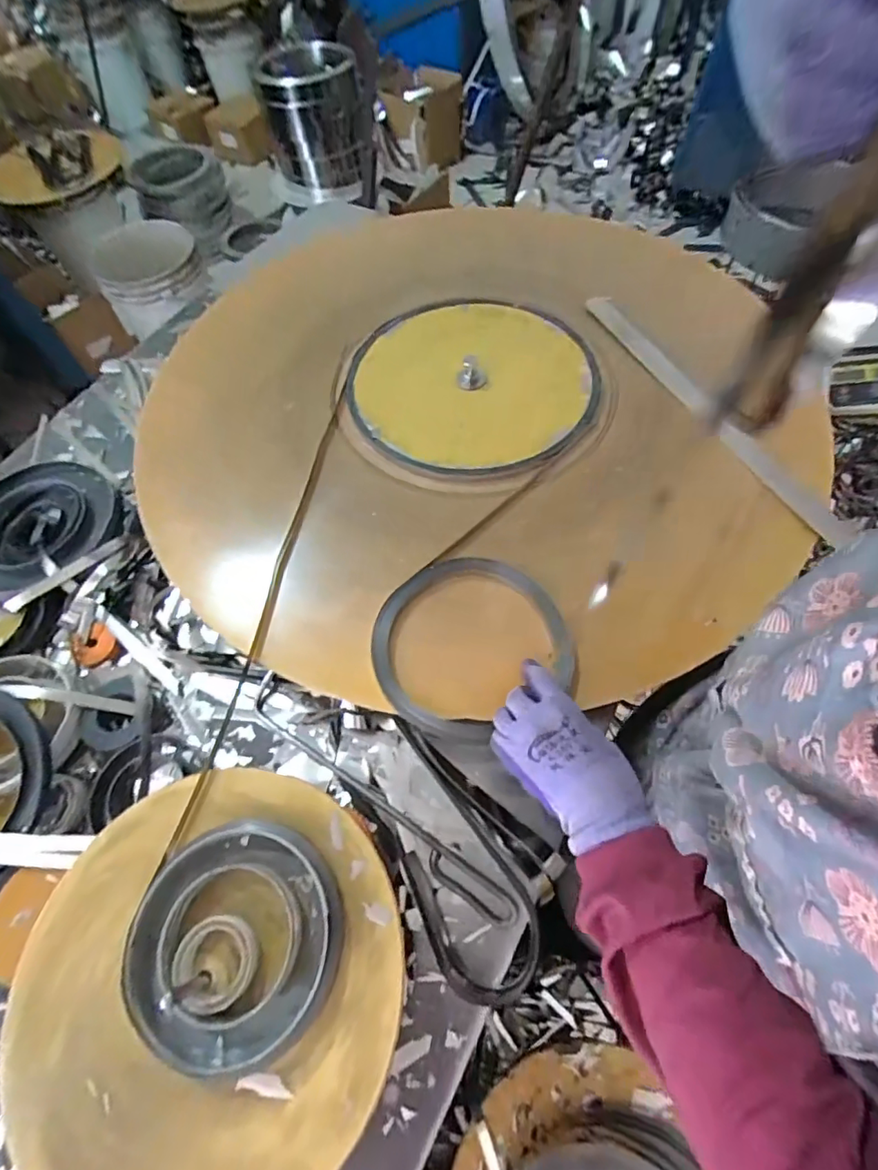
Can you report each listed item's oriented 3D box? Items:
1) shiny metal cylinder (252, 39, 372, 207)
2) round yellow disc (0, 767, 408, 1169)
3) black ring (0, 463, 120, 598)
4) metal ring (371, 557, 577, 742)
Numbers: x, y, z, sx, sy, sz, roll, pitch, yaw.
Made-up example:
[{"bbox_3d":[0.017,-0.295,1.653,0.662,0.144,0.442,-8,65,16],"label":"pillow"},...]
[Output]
[{"bbox_3d":[-0.320,-1.202,1.349,0.253,0.252,0.243,-11,62,-2],"label":"shiny metal cylinder"},{"bbox_3d":[-0.174,0.290,0.378,0.273,0.034,0.280,-2,62,3],"label":"round yellow disc"},{"bbox_3d":[-0.498,-0.073,0.638,0.177,0.040,0.177,-2,62,3],"label":"black ring"},{"bbox_3d":[0.028,0.051,0.493,0.186,0.017,0.171,-2,62,3],"label":"metal ring"}]

